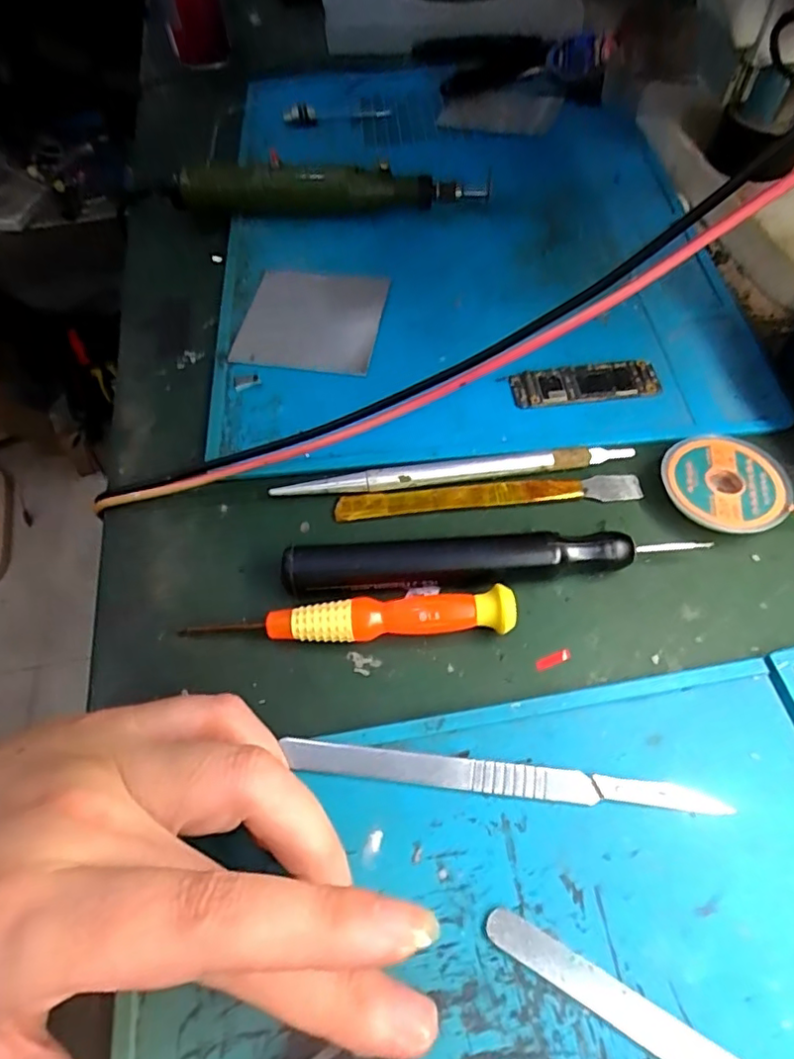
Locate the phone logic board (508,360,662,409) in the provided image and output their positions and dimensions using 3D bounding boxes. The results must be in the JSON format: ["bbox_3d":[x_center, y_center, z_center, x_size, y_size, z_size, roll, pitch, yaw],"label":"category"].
[{"bbox_3d":[0.082,-0.065,0.255,0.063,0.004,0.019,-6,58,-1],"label":"phone logic board"}]

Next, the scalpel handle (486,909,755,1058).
[{"bbox_3d":[0.075,0.129,0.142,0.112,0.004,0.012,25,63,17],"label":"scalpel handle"}]

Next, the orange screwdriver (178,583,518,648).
[{"bbox_3d":[-0.016,0.032,0.202,0.112,0.014,0.013,-3,58,1],"label":"orange screwdriver"}]

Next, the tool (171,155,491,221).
[{"bbox_3d":[-0.038,-0.181,0.314,0.169,0.031,0.024,2,59,4],"label":"tool"}]

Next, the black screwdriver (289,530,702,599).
[{"bbox_3d":[0.032,0.012,0.210,0.143,0.013,0.017,-5,58,0],"label":"black screwdriver"}]

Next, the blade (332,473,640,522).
[{"bbox_3d":[0.036,-0.013,0.232,0.120,0.004,0.011,-5,58,0],"label":"blade"}]

